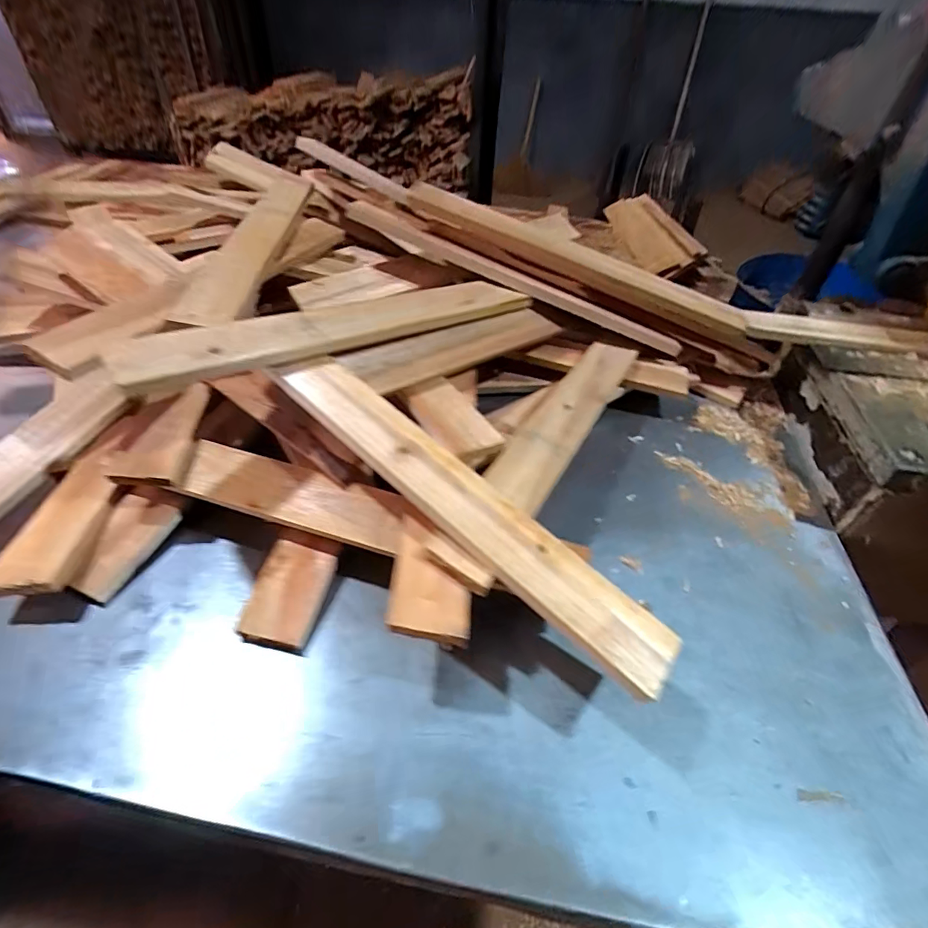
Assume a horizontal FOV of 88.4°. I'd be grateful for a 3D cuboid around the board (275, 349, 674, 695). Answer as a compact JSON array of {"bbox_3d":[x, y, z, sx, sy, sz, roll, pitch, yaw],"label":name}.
[{"bbox_3d":[-0.005,0.028,0.404,0.399,0.012,0.063,39,50,16],"label":"board"}]

